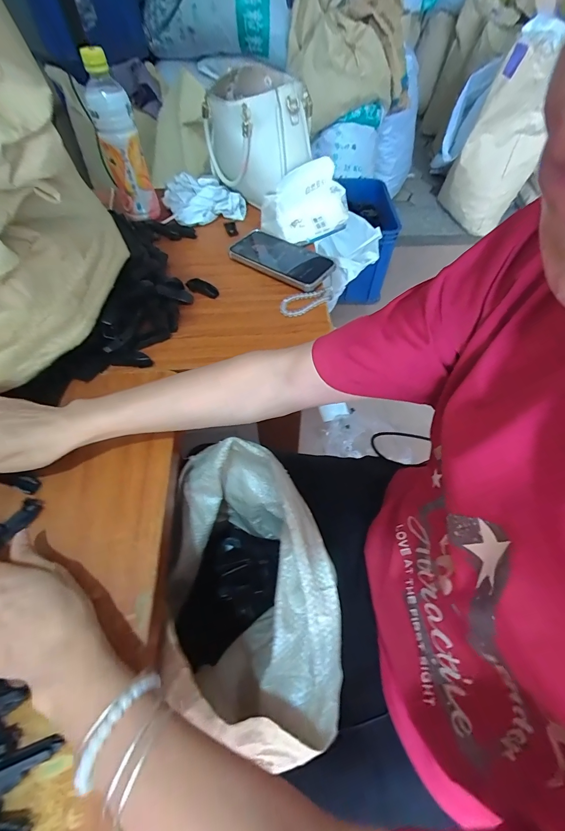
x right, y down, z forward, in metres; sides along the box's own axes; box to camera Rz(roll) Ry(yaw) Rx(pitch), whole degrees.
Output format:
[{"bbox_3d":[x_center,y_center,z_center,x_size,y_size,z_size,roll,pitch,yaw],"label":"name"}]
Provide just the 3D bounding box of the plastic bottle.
[{"bbox_3d":[-0.252,-0.418,0.547,0.061,0.219,0.056,-19,58,-13],"label":"plastic bottle"}]

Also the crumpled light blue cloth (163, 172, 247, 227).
[{"bbox_3d":[-0.153,-0.417,0.658,0.140,0.046,0.125,-20,59,-14],"label":"crumpled light blue cloth"}]

